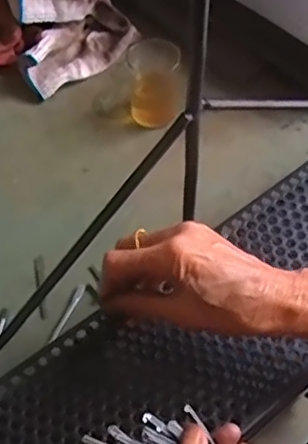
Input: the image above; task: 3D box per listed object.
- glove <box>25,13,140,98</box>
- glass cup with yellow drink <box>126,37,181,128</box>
[{"bbox_3d":[-0.095,-0.213,0.723,0.077,0.042,0.149,34,61,22],"label":"glove"},{"bbox_3d":[-0.001,-0.149,0.644,0.055,0.097,0.059,0,54,0],"label":"glass cup with yellow drink"}]

